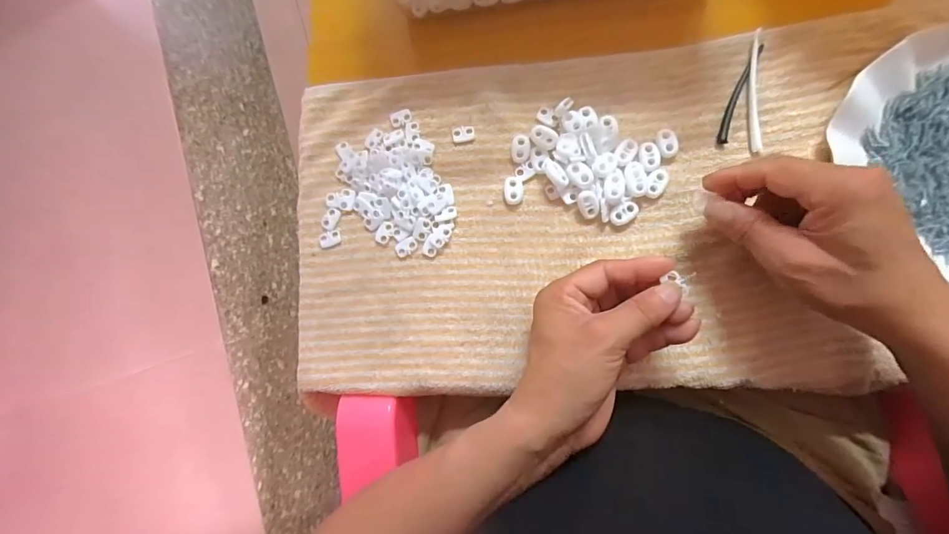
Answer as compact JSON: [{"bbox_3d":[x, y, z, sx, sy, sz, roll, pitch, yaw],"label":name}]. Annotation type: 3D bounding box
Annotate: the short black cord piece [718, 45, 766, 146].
[{"bbox_3d":[0.202,-0.132,0.325,0.010,0.005,0.083,22,89,8],"label":"short black cord piece"}]

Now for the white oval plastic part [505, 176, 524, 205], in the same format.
[{"bbox_3d":[0.031,-0.061,0.338,0.015,0.004,0.022,0,86,8],"label":"white oval plastic part"}]

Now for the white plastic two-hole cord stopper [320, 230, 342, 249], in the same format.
[{"bbox_3d":[-0.121,-0.023,0.356,0.018,0.004,0.012,-20,84,6],"label":"white plastic two-hole cord stopper"}]

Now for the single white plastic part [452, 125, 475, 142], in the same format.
[{"bbox_3d":[-0.009,-0.110,0.352,0.018,0.004,0.013,-8,85,7],"label":"single white plastic part"}]

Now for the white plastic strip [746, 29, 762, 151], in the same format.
[{"bbox_3d":[0.211,-0.133,0.322,0.009,0.004,0.093,1,87,8],"label":"white plastic strip"}]

